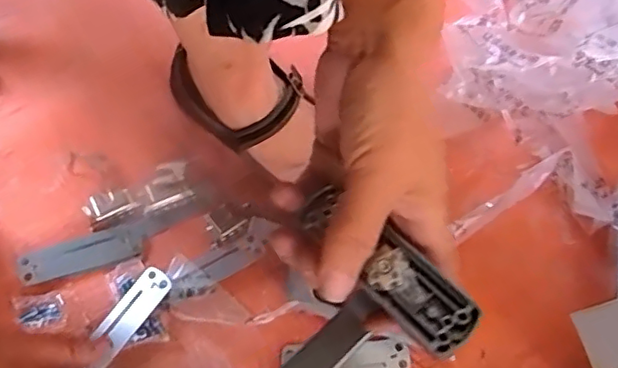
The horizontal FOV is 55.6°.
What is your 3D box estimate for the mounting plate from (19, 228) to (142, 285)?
[{"bbox_3d":[-0.187,0.058,0.476,0.091,0.005,0.029,-15,64,-9],"label":"mounting plate"}]

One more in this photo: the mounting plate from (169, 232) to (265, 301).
[{"bbox_3d":[-0.075,0.066,0.473,0.082,0.010,0.025,-31,68,-16],"label":"mounting plate"}]

